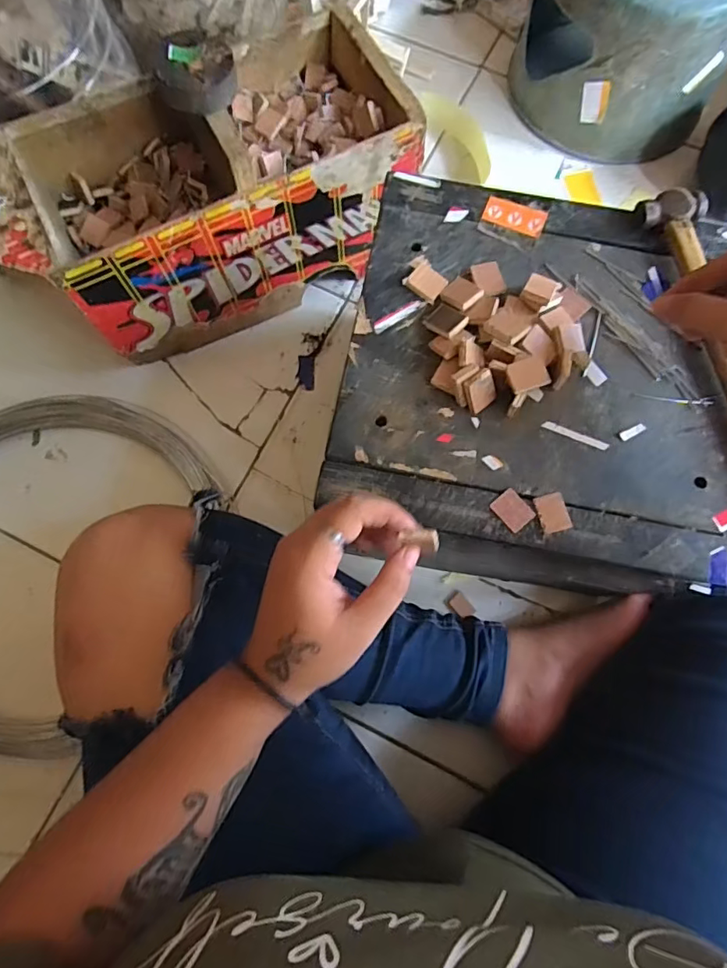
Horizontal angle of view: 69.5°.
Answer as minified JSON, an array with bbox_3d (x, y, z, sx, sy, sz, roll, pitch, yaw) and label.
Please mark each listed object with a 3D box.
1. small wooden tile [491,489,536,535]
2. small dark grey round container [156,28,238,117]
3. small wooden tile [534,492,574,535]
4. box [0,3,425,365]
[{"bbox_3d":[0.097,0.017,0.339,0.019,0.004,0.025,-39,79,-9],"label":"small wooden tile"},{"bbox_3d":[-0.129,-0.321,0.410,0.059,0.031,0.059,0,76,-1],"label":"small dark grey round container"},{"bbox_3d":[0.124,0.019,0.339,0.020,0.004,0.025,-13,77,-4],"label":"small wooden tile"},{"bbox_3d":[-0.147,-0.282,0.534,0.370,0.178,0.173,-26,78,-7],"label":"box"}]

